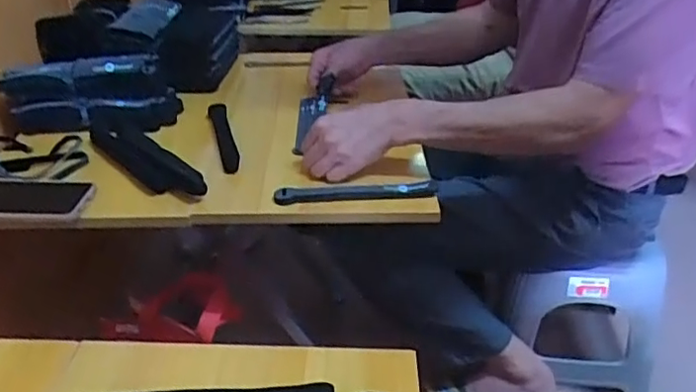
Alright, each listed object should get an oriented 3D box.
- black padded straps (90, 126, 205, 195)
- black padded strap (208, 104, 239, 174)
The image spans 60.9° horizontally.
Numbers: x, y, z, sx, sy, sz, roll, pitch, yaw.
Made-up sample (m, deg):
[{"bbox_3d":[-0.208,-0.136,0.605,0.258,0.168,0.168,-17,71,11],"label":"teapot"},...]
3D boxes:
[{"bbox_3d":[-0.267,-0.049,0.780,0.245,0.029,0.053,28,41,36],"label":"black padded straps"},{"bbox_3d":[-0.180,-0.089,0.853,0.025,0.025,0.183,-8,33,-15],"label":"black padded strap"}]

